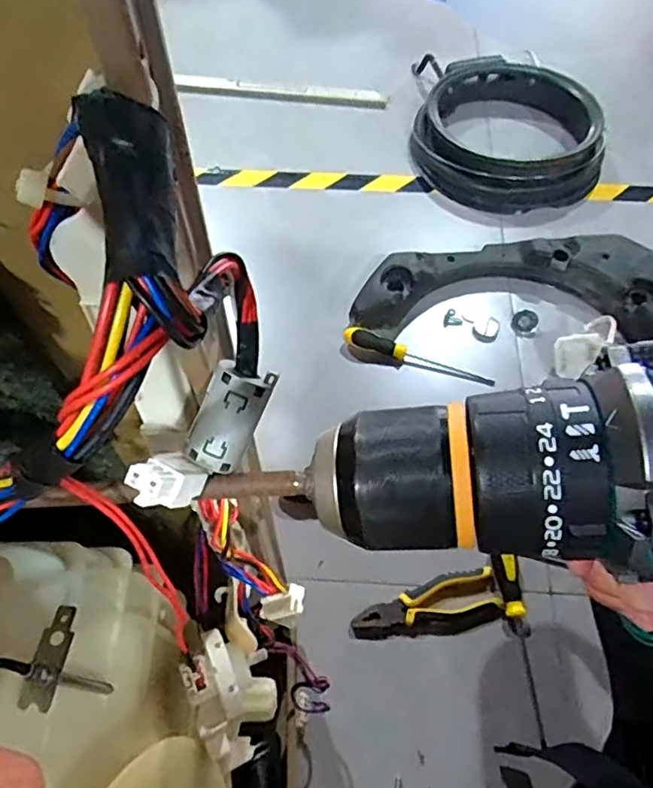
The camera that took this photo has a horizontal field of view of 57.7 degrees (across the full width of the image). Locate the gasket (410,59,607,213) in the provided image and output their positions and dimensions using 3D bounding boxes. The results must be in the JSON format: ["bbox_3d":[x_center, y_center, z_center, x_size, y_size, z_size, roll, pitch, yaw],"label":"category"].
[{"bbox_3d":[0.379,-0.547,1.205,0.362,0.115,0.389,1,60,-1],"label":"gasket"}]

